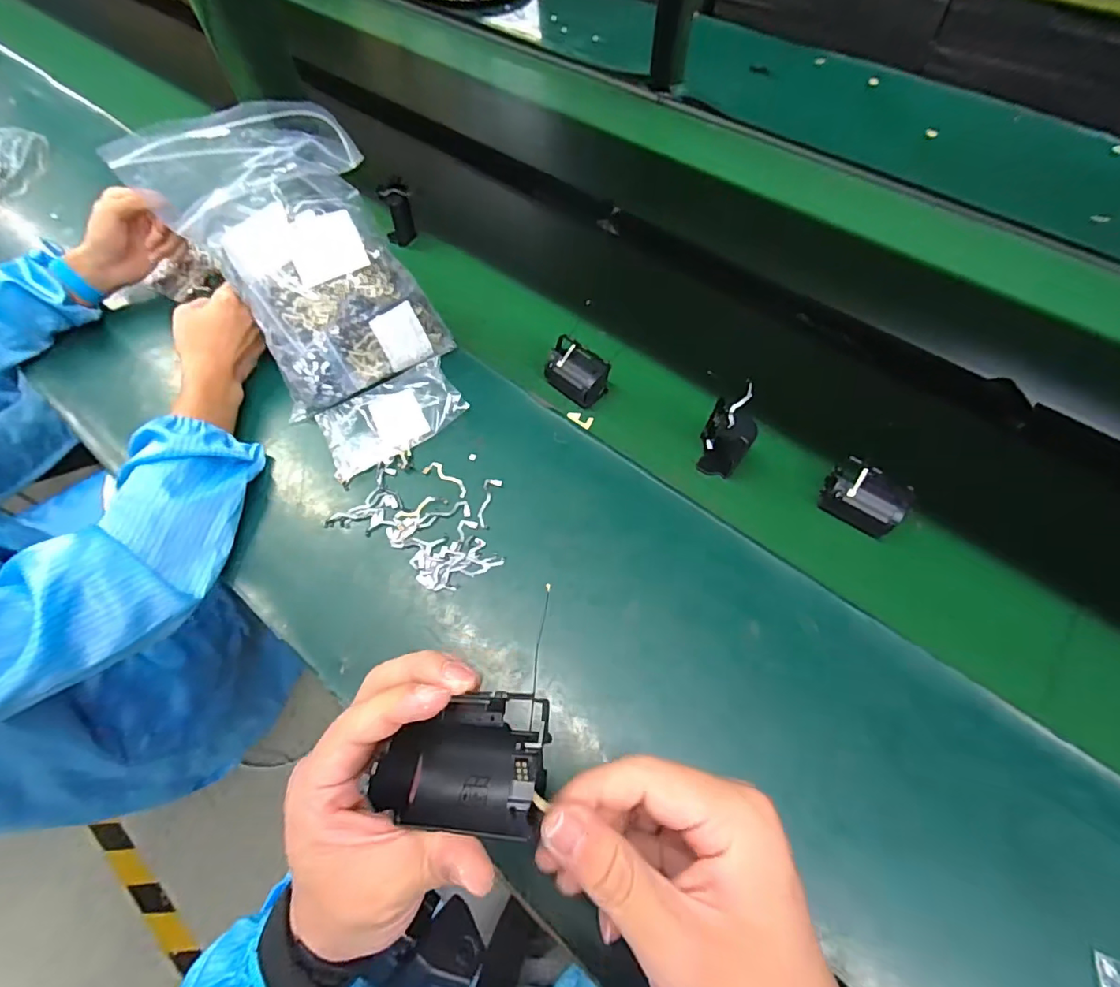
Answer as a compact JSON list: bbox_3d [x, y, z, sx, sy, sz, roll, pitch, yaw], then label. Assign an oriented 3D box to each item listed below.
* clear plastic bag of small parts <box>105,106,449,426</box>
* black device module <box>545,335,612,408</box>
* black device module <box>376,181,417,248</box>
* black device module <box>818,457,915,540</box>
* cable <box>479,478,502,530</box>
[{"bbox_3d":[-0.243,-0.219,0.504,0.202,0.257,0.104,-25,30,-10],"label":"clear plastic bag of small parts"},{"bbox_3d":[0.016,-0.137,0.575,0.045,0.038,0.071,-41,70,-19],"label":"black device module"},{"bbox_3d":[-0.224,-0.385,0.714,0.041,0.072,0.037,-19,64,-10],"label":"black device module"},{"bbox_3d":[0.295,0.003,0.498,0.070,0.050,0.045,32,67,15],"label":"black device module"},{"bbox_3d":[-0.071,0.010,0.516,0.017,0.004,0.056,5,61,3],"label":"cable"}]

